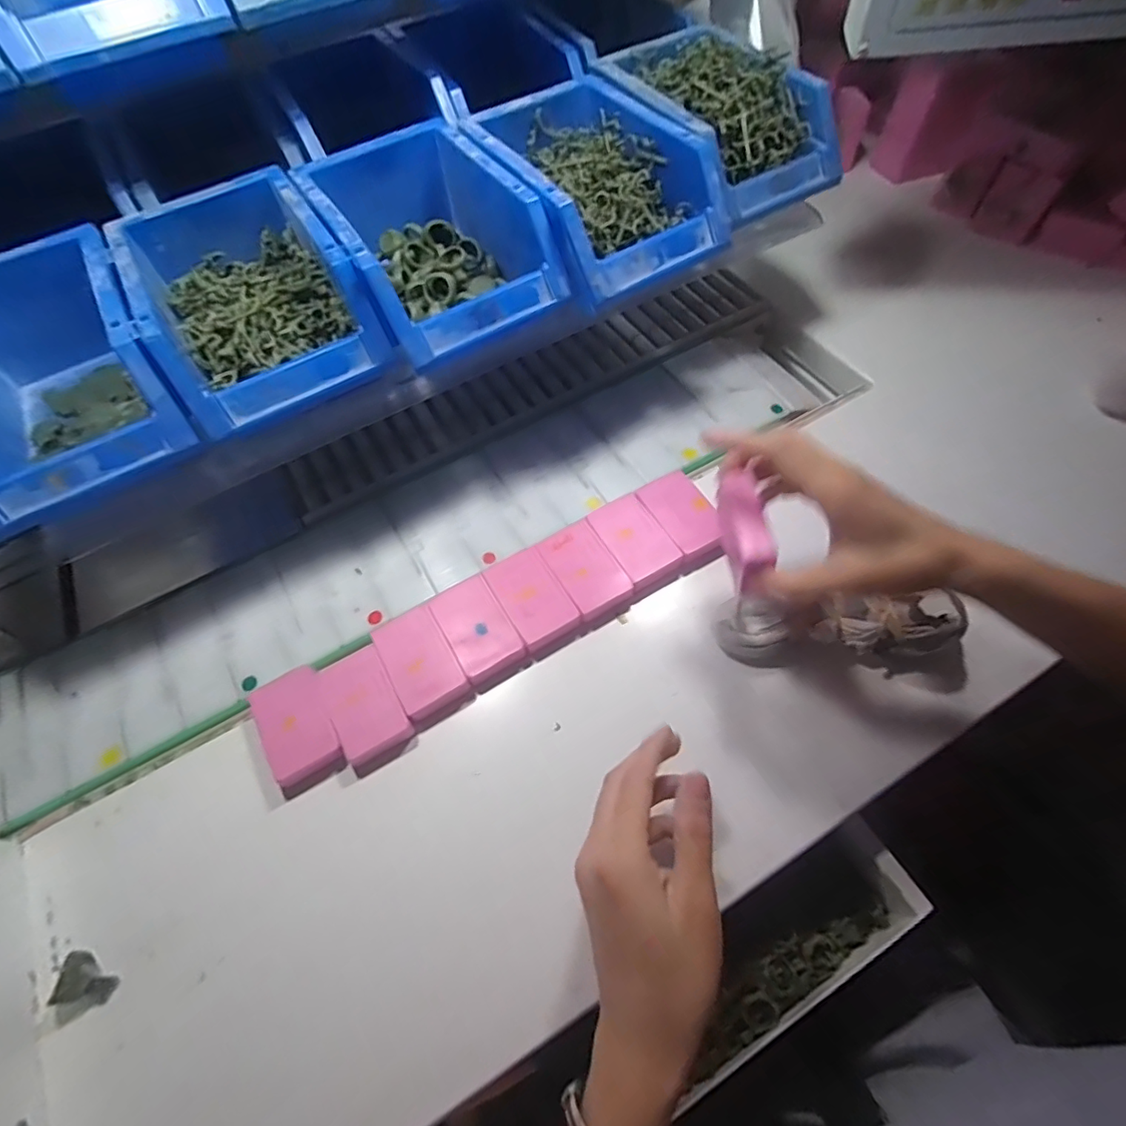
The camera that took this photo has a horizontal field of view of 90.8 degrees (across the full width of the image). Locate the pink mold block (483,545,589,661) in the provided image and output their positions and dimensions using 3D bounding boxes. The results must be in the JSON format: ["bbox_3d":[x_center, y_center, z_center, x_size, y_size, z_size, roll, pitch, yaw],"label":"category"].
[{"bbox_3d":[-0.021,0.029,0.412,0.045,0.024,0.073,-30,61,-12],"label":"pink mold block"}]

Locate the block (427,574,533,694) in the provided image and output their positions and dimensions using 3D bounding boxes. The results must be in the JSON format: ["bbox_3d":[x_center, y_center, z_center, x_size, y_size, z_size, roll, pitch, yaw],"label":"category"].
[{"bbox_3d":[-0.061,0.051,0.404,0.045,0.025,0.073,-31,62,-13],"label":"block"}]

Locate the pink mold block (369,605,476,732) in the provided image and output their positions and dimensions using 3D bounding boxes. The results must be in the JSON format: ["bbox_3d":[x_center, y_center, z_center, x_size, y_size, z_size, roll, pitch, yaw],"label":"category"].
[{"bbox_3d":[-0.100,0.072,0.393,0.045,0.022,0.075,-30,61,-12],"label":"pink mold block"}]

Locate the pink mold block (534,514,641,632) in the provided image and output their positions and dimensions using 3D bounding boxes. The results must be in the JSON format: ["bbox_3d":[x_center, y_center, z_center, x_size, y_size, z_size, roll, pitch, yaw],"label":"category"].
[{"bbox_3d":[0.018,0.008,0.422,0.045,0.023,0.074,-30,61,-12],"label":"pink mold block"}]

